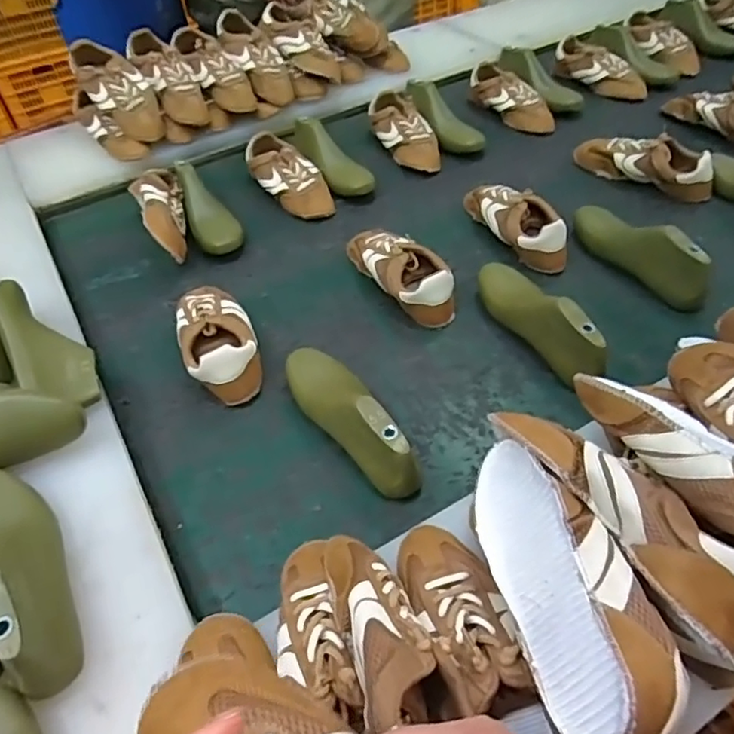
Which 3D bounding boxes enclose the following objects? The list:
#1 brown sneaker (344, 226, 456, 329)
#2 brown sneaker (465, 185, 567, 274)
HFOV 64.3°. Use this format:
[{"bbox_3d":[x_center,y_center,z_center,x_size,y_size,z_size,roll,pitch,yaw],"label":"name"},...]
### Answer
[{"bbox_3d":[0.046,-0.140,0.814,0.085,0.065,0.199,-26,52,-16],"label":"brown sneaker"},{"bbox_3d":[0.224,-0.220,0.873,0.090,0.060,0.202,-18,50,-10],"label":"brown sneaker"}]

